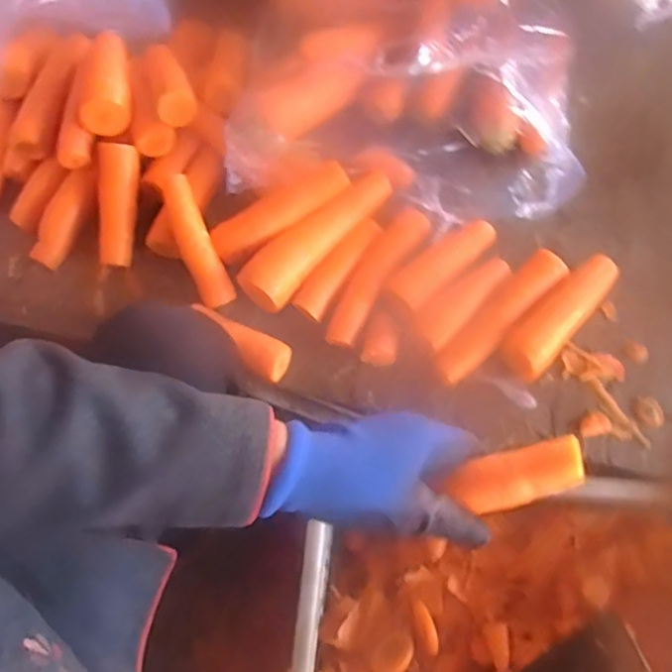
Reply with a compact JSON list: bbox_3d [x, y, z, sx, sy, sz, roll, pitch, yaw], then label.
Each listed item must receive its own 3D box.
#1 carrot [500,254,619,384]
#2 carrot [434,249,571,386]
[{"bbox_3d":[0.221,-0.022,0.592,0.044,0.033,0.160,41,74,19],"label":"carrot"},{"bbox_3d":[0.160,-0.020,0.587,0.161,0.028,0.036,-42,70,-15],"label":"carrot"}]

